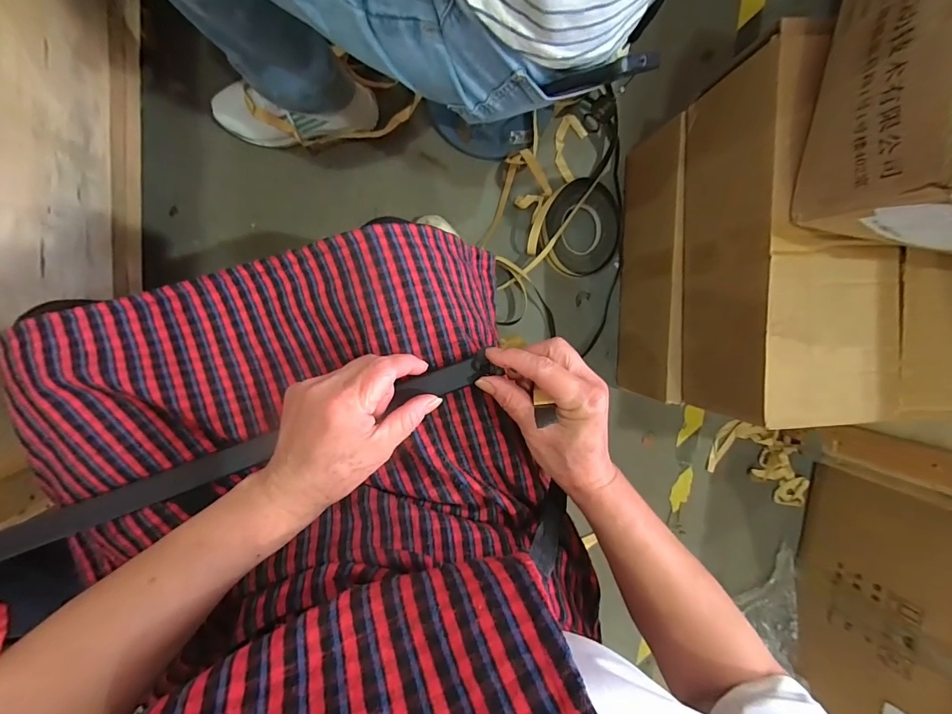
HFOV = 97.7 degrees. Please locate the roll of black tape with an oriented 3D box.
[{"bbox_3d":[0.194,-0.230,0.739,0.137,0.029,0.162,-1,96,-8],"label":"roll of black tape"}]

